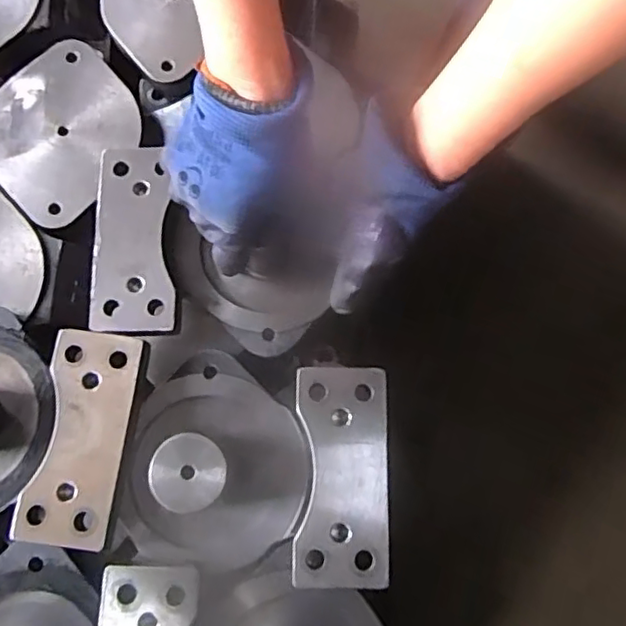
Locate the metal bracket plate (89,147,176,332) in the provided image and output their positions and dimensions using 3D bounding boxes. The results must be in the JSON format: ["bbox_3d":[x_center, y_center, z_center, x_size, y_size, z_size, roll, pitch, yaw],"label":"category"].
[{"bbox_3d":[-0.132,-0.057,0.456,0.059,0.007,0.141,-1,77,0],"label":"metal bracket plate"}]

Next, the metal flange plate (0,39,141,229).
[{"bbox_3d":[-0.218,-0.157,0.526,0.130,0.015,0.133,44,80,9],"label":"metal flange plate"}]

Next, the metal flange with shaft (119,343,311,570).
[{"bbox_3d":[-0.067,0.095,0.416,0.126,0.073,0.137,0,77,0],"label":"metal flange with shaft"}]

